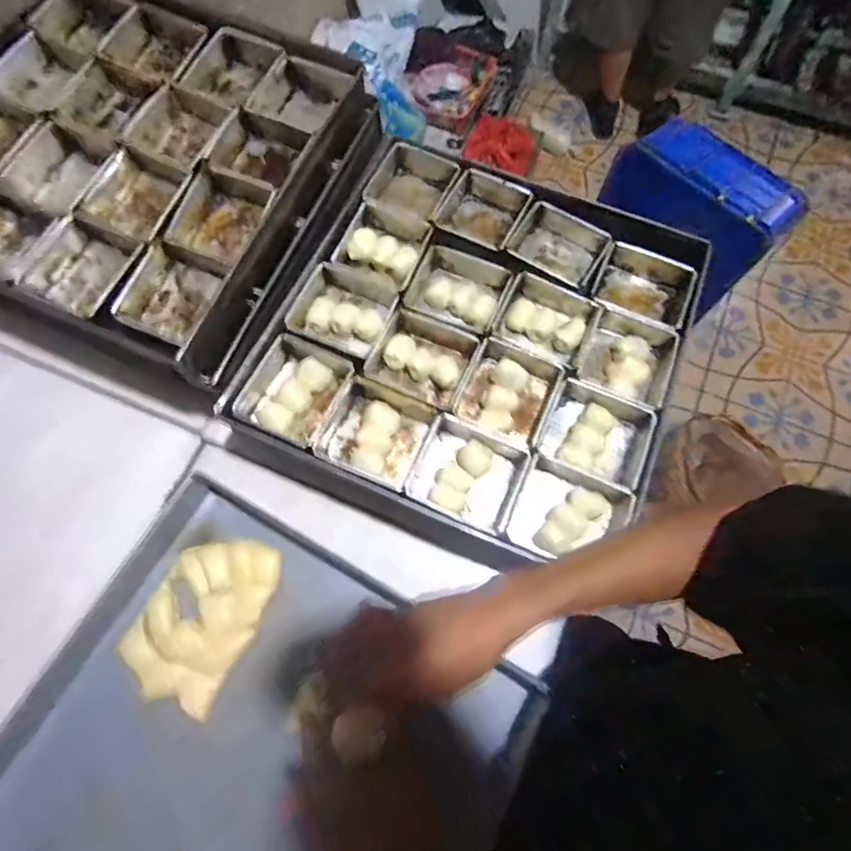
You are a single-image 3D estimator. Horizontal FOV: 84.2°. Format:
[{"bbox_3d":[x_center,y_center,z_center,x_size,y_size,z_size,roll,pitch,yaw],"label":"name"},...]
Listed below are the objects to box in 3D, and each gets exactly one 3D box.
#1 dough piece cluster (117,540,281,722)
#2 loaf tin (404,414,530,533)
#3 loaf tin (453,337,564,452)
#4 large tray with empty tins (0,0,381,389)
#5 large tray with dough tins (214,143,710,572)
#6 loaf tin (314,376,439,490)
[{"bbox_3d":[-0.254,0.211,0.529,0.120,0.027,0.183,24,75,8],"label":"dough piece cluster"},{"bbox_3d":[0.043,0.055,0.514,0.113,0.045,0.101,23,74,8],"label":"loaf tin"},{"bbox_3d":[0.091,-0.033,0.545,0.101,0.048,0.115,24,75,8],"label":"loaf tin"},{"bbox_3d":[-0.353,-0.334,0.589,0.473,0.078,0.474,25,75,9],"label":"large tray with empty tins"},{"bbox_3d":[0.061,-0.113,0.576,0.465,0.068,0.469,23,74,8],"label":"large tray with dough tins"},{"bbox_3d":[-0.057,0.010,0.528,0.110,0.046,0.103,24,75,8],"label":"loaf tin"}]

